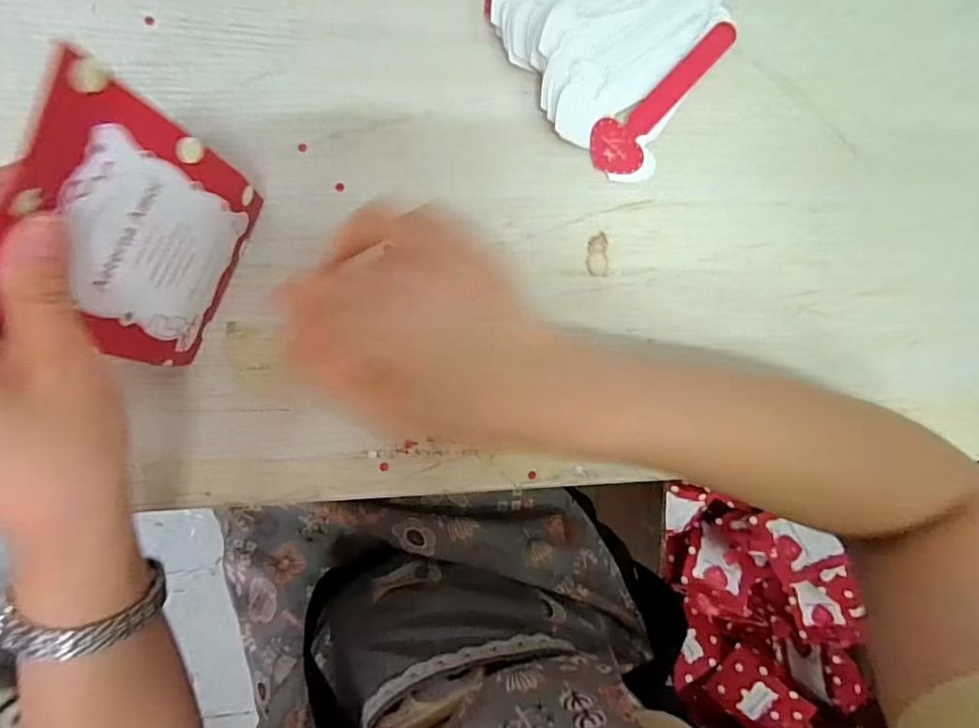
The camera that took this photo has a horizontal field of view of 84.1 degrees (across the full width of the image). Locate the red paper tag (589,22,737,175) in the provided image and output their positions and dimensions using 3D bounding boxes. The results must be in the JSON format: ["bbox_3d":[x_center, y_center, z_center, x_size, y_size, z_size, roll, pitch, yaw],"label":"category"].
[{"bbox_3d":[0.109,-0.158,0.328,0.121,0.004,0.034,-41,95,-8],"label":"red paper tag"}]

